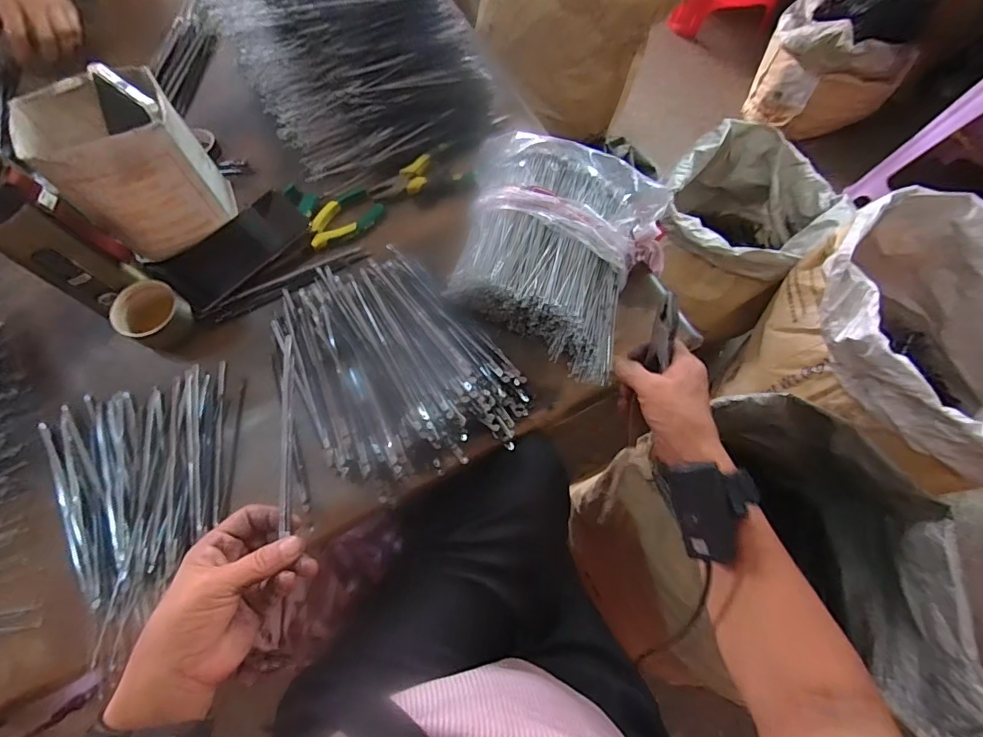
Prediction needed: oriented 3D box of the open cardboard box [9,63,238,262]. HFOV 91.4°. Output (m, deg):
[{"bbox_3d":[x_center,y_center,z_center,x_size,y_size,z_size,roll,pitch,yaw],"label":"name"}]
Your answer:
[{"bbox_3d":[-0.364,-0.204,0.499,0.124,0.150,0.096,-25,72,-10],"label":"open cardboard box"}]

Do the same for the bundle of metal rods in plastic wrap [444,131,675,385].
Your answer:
[{"bbox_3d":[0.063,-0.129,0.510,0.214,0.087,0.213,0,69,-1],"label":"bundle of metal rods in plastic wrap"}]

